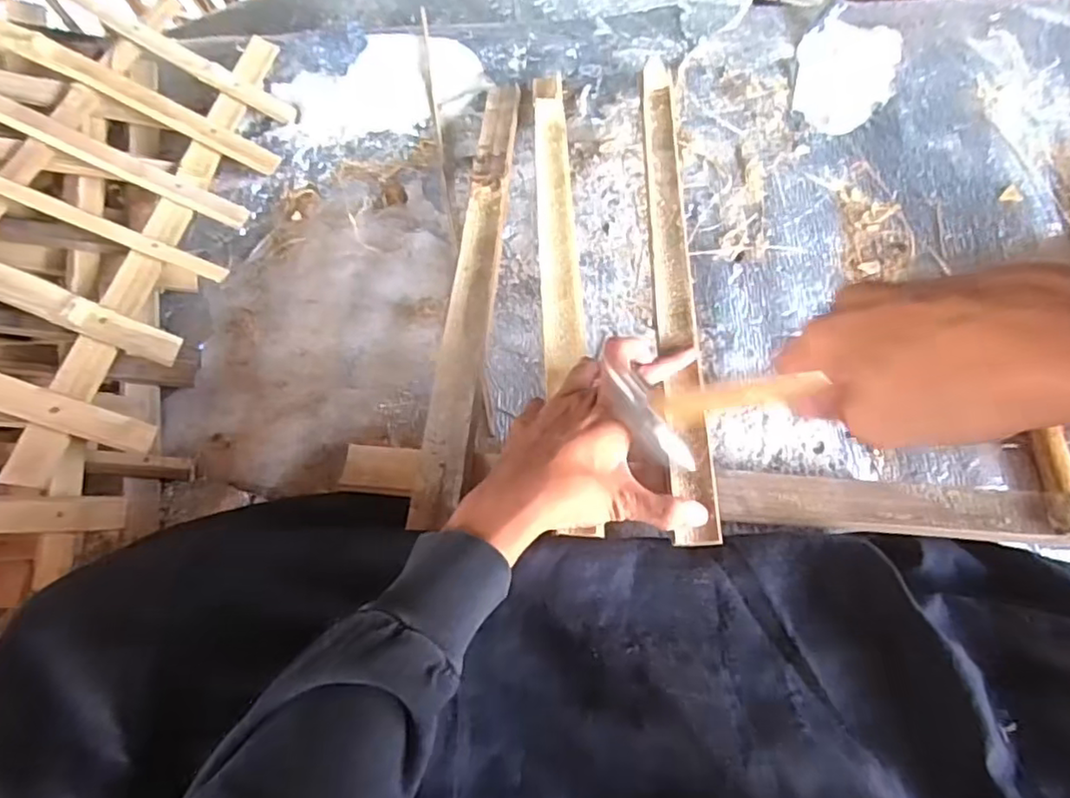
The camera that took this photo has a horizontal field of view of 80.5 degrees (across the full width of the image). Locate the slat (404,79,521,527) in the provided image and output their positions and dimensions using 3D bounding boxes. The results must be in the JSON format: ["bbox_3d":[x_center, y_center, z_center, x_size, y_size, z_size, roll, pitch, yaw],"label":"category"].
[{"bbox_3d":[-0.052,-0.120,0.558,0.036,0.009,0.487,3,59,3],"label":"slat"}]

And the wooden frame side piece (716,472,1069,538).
[{"bbox_3d":[0.246,0.073,0.435,0.233,0.013,0.037,2,61,7],"label":"wooden frame side piece"}]

